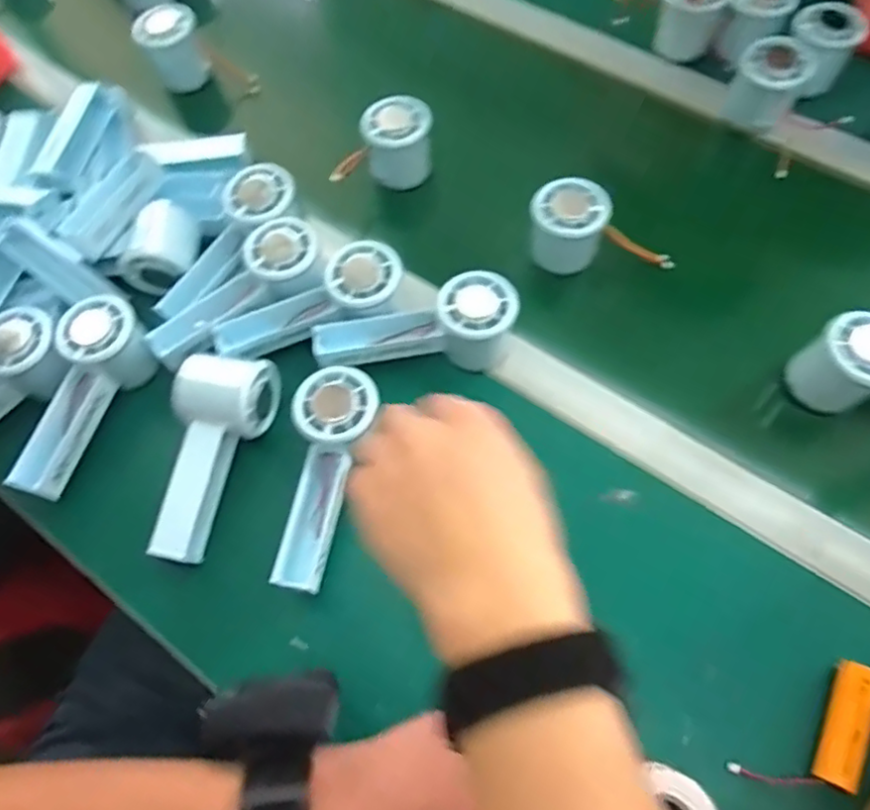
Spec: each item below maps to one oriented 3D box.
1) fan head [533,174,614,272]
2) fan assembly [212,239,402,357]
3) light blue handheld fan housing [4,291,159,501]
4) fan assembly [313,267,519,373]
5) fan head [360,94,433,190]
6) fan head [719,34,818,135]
[{"bbox_3d":[0.109,-0.147,0.517,0.058,0.056,0.054,22,69,12],"label":"fan head"},{"bbox_3d":[-0.100,-0.079,0.491,0.150,0.046,0.056,-18,68,-4],"label":"fan assembly"},{"bbox_3d":[-0.273,-0.008,0.478,0.061,0.049,0.152,22,69,12],"label":"light blue handheld fan housing"},{"bbox_3d":[-0.015,-0.061,0.482,0.149,0.056,0.054,-4,67,1],"label":"fan assembly"},{"bbox_3d":[-0.033,-0.236,0.566,0.057,0.062,0.046,2,67,3],"label":"fan head"},{"bbox_3d":[0.296,-0.286,0.562,0.059,0.056,0.054,36,73,16],"label":"fan head"}]

